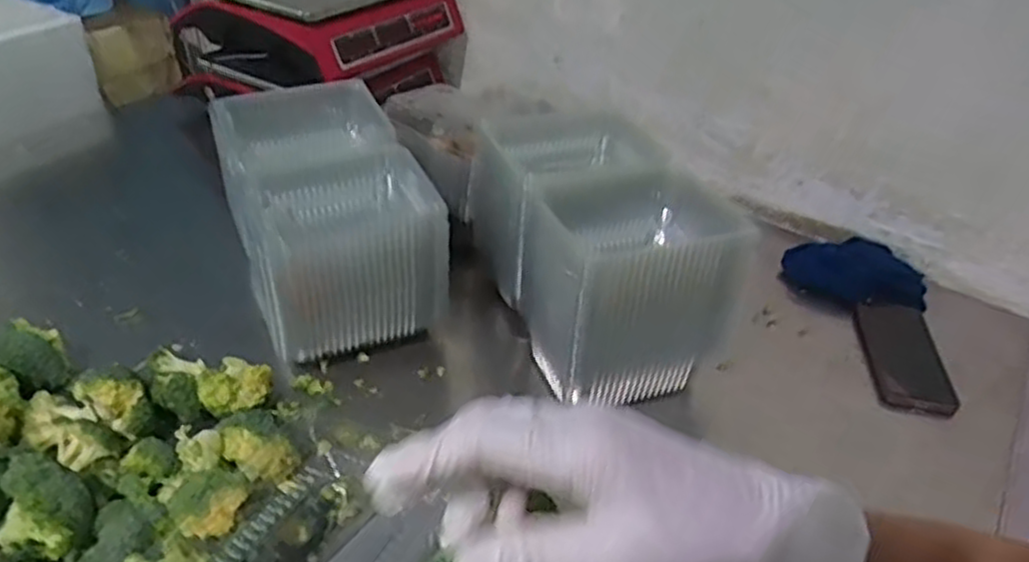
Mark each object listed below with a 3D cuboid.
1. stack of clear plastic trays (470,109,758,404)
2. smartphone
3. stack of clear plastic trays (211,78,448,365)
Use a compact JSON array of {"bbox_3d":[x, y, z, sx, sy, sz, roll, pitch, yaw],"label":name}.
[{"bbox_3d":[0.087,-0.053,0.795,0.226,0.170,0.329,-9,39,-19],"label":"stack of clear plastic trays"},{"bbox_3d":[0.422,0.081,0.806,0.079,0.008,0.161,5,41,6],"label":"smartphone"},{"bbox_3d":[-0.202,-0.065,0.805,0.170,0.189,0.267,-12,40,-23],"label":"stack of clear plastic trays"}]

